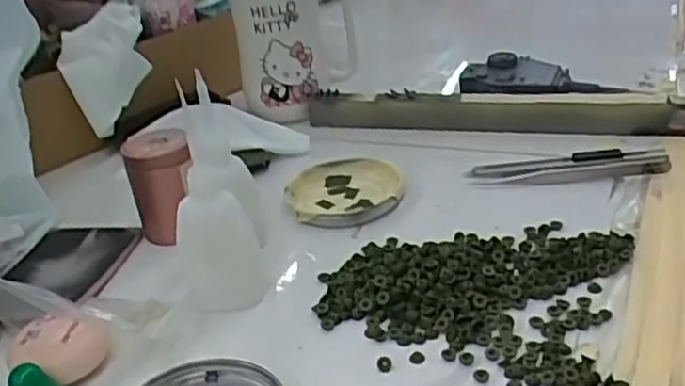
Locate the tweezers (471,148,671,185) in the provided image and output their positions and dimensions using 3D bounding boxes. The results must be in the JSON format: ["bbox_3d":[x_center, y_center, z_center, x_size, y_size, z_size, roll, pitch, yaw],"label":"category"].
[{"bbox_3d":[0.153,-0.018,0.487,0.123,0.010,0.029,-2,29,10],"label":"tweezers"}]

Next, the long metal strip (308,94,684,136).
[{"bbox_3d":[0.111,-0.062,0.560,0.292,0.026,0.012,4,30,20],"label":"long metal strip"}]

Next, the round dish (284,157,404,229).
[{"bbox_3d":[0.002,-0.004,0.498,0.076,0.008,0.083,-6,28,3],"label":"round dish"}]

